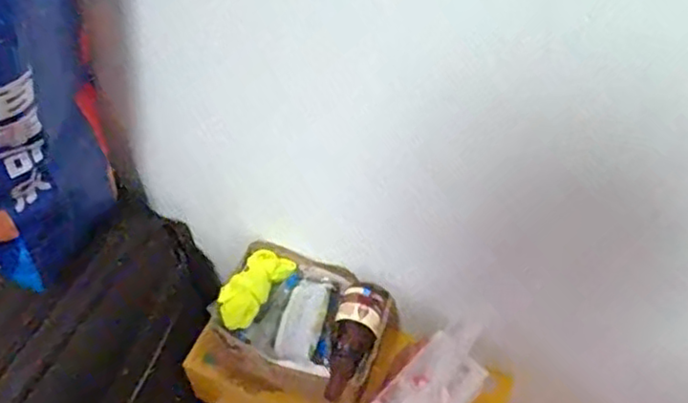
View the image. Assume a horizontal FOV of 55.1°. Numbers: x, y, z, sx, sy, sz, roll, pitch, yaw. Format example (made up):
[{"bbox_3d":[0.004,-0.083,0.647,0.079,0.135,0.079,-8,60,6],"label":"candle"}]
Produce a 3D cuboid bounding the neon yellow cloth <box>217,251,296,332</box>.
[{"bbox_3d":[-0.101,0.096,0.748,0.042,0.032,0.111,26,46,17],"label":"neon yellow cloth"}]

